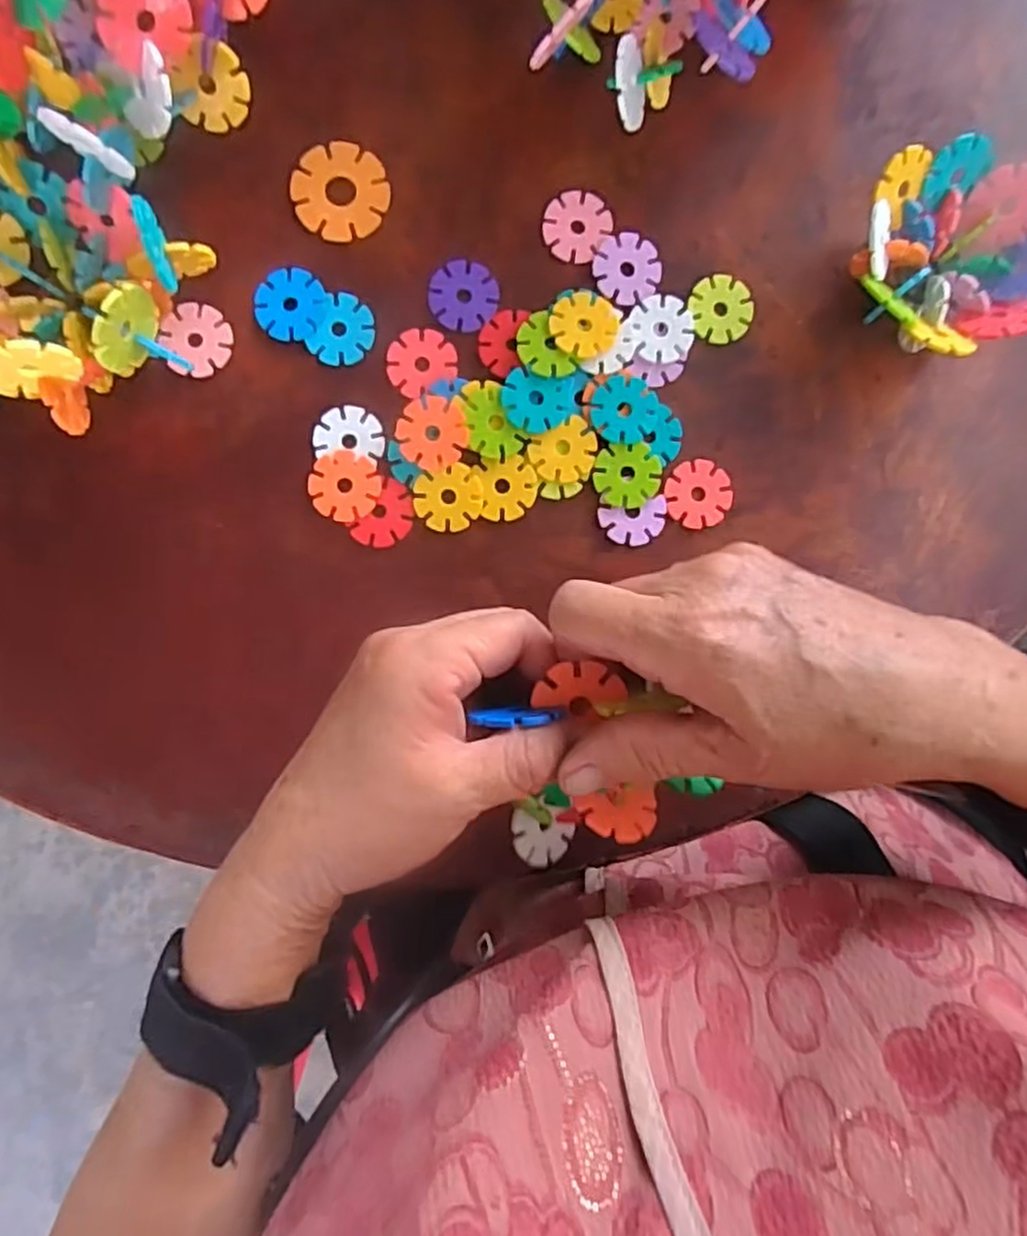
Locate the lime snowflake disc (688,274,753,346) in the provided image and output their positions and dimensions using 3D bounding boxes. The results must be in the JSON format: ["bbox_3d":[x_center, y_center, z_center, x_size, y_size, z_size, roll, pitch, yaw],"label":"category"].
[{"bbox_3d":[0.099,-0.146,0.339,0.030,0.004,0.031,0,91,-4],"label":"lime snowflake disc"}]

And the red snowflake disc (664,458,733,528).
[{"bbox_3d":[0.088,-0.059,0.339,0.029,0.004,0.032,35,88,-3],"label":"red snowflake disc"}]

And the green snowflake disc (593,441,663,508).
[{"bbox_3d":[0.054,-0.067,0.336,0.031,0.004,0.029,0,91,-4],"label":"green snowflake disc"}]

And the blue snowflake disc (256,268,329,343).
[{"bbox_3d":[-0.101,-0.142,0.325,0.030,0.004,0.032,0,91,-4],"label":"blue snowflake disc"}]

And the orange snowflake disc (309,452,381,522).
[{"bbox_3d":[-0.077,-0.060,0.327,0.032,0.004,0.031,0,91,-4],"label":"orange snowflake disc"}]

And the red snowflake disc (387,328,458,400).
[{"bbox_3d":[-0.043,-0.118,0.329,0.031,0.004,0.028,-35,93,-3],"label":"red snowflake disc"}]

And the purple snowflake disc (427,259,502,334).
[{"bbox_3d":[-0.023,-0.149,0.330,0.032,0.004,0.032,0,91,-4],"label":"purple snowflake disc"}]

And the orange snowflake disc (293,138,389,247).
[{"bbox_3d":[-0.078,-0.194,0.325,0.041,0.004,0.042,0,91,-4],"label":"orange snowflake disc"}]

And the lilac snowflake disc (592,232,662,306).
[{"bbox_3d":[0.053,-0.164,0.334,0.030,0.004,0.032,0,91,-4],"label":"lilac snowflake disc"}]

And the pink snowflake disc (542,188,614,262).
[{"bbox_3d":[0.029,-0.183,0.332,0.029,0.004,0.034,39,88,-3],"label":"pink snowflake disc"}]

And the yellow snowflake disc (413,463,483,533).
[{"bbox_3d":[-0.030,-0.056,0.330,0.031,0.004,0.030,3,90,-4],"label":"yellow snowflake disc"}]

